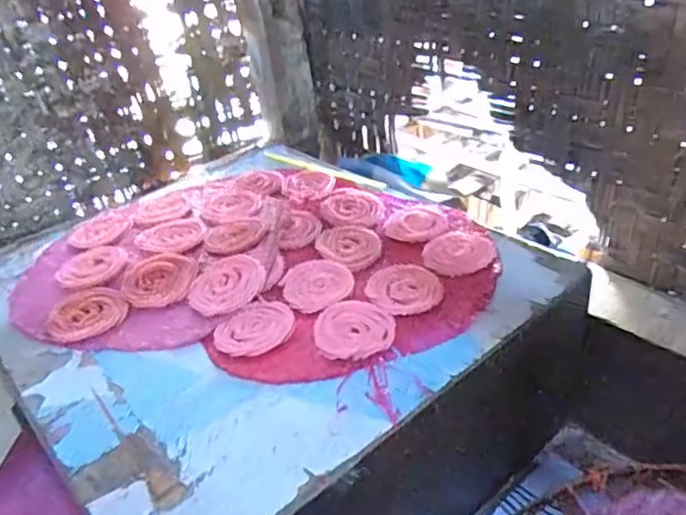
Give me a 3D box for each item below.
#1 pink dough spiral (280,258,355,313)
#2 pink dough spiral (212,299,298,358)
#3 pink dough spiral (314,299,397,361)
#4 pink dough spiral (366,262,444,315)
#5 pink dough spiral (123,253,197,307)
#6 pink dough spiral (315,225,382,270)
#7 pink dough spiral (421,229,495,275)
[{"bbox_3d":[-0.029,0.028,0.657,0.078,0.005,0.078,-3,36,2],"label":"pink dough spiral"},{"bbox_3d":[-0.089,0.070,0.606,0.078,0.005,0.078,-5,36,0],"label":"pink dough spiral"},{"bbox_3d":[0.011,0.071,0.588,0.078,0.004,0.083,-2,36,4],"label":"pink dough spiral"},{"bbox_3d":[0.065,0.031,0.637,0.076,0.004,0.080,-3,36,2],"label":"pink dough spiral"},{"bbox_3d":[-0.213,0.024,0.687,0.083,0.012,0.079,-11,36,-8],"label":"pink dough spiral"},{"bbox_3d":[0.011,-0.014,0.715,0.079,0.009,0.074,-3,36,2],"label":"pink dough spiral"},{"bbox_3d":[0.133,-0.007,0.683,0.088,0.007,0.072,-21,39,-20],"label":"pink dough spiral"}]

